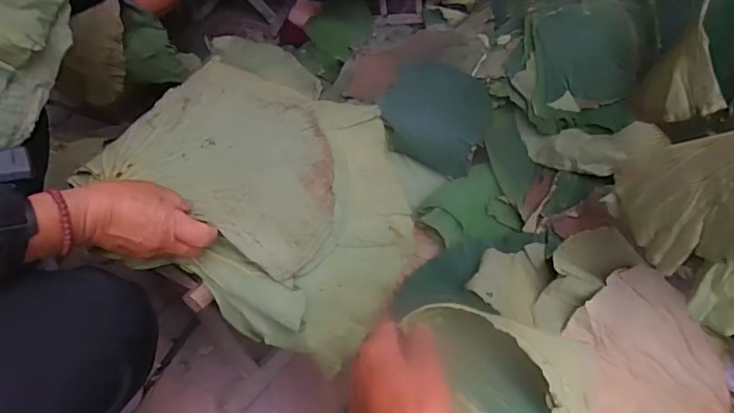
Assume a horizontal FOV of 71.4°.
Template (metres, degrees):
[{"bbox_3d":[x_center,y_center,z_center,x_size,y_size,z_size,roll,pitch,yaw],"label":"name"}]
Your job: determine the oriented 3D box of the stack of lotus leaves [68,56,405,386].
[{"bbox_3d":[-0.141,-0.028,0.684,0.405,0.115,0.322,24,52,19],"label":"stack of lotus leaves"}]

